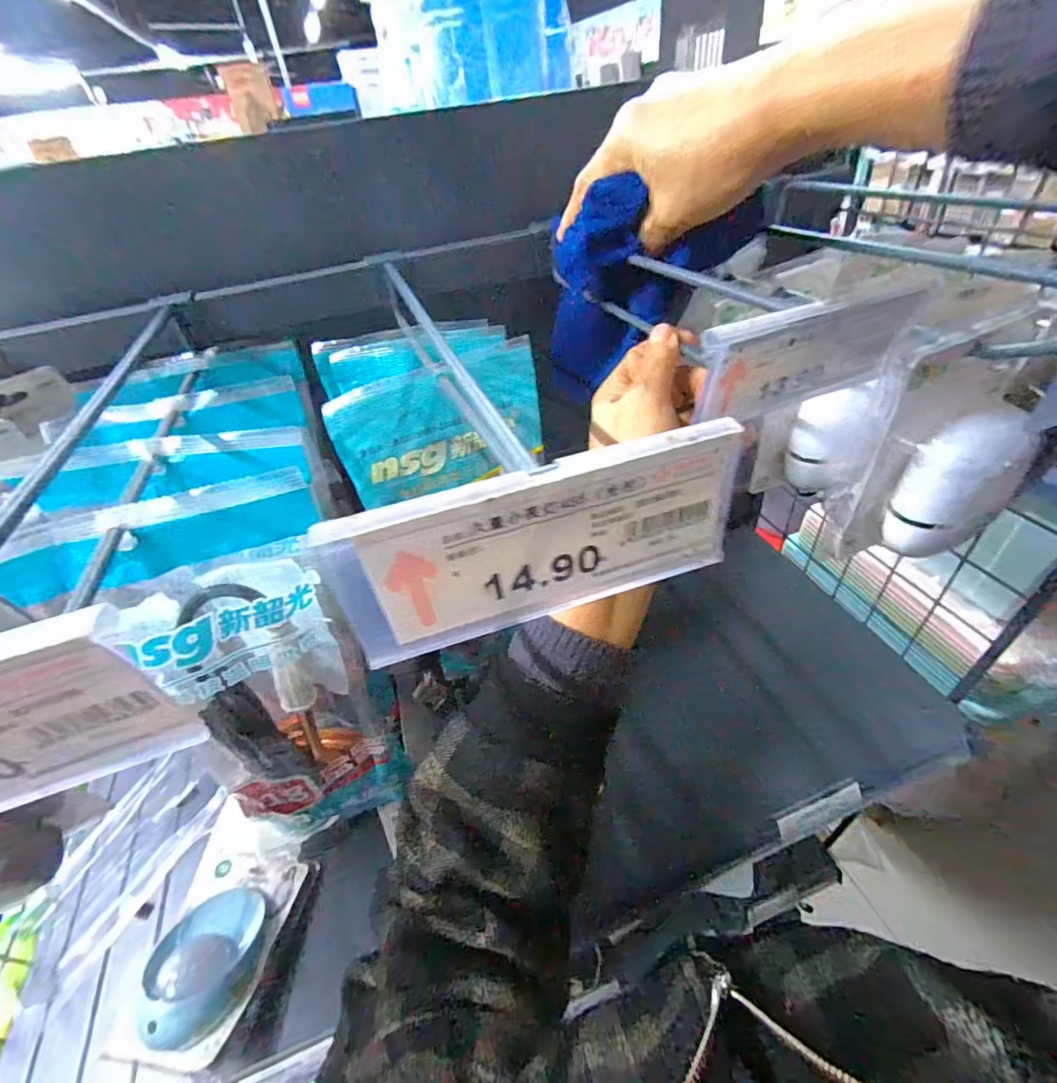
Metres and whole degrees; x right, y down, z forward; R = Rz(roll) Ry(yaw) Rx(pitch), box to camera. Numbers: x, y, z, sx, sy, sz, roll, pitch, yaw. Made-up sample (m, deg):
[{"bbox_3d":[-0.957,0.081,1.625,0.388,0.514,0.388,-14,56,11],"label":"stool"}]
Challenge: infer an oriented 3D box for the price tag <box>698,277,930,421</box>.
[{"bbox_3d":[0.109,-0.072,0.195,0.101,0.044,0.005,-17,52,-14],"label":"price tag"}]

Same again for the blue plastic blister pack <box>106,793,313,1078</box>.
[{"bbox_3d":[-0.261,0.315,0.422,0.109,0.054,0.177,-3,42,6],"label":"blue plastic blister pack"}]

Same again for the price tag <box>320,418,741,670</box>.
[{"bbox_3d":[0.005,0.000,0.125,0.100,0.045,0.007,-15,43,-8],"label":"price tag"}]

